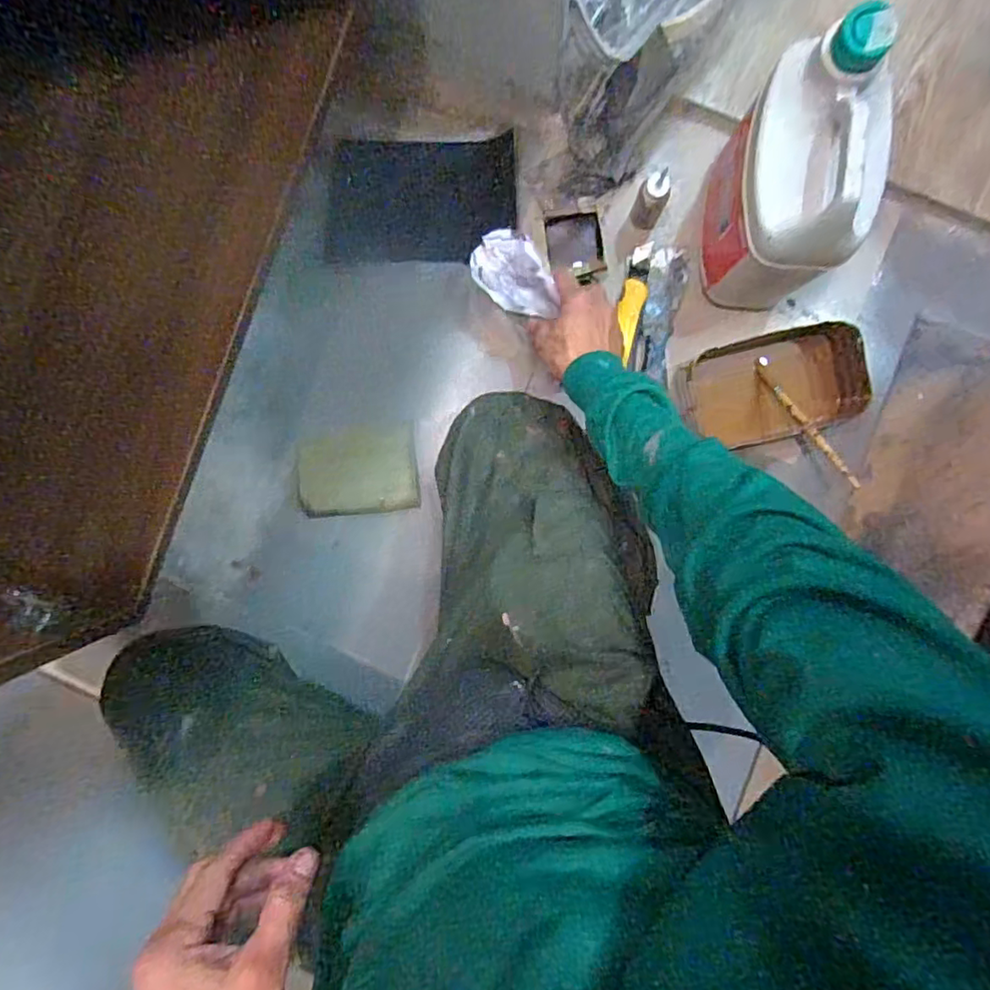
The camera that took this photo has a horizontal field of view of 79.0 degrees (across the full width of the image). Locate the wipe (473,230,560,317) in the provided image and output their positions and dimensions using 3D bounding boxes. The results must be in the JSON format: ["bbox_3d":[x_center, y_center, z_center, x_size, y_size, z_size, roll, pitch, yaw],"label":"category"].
[{"bbox_3d":[0.017,-0.228,0.612,0.066,0.032,0.108,-43,74,-12],"label":"wipe"}]

